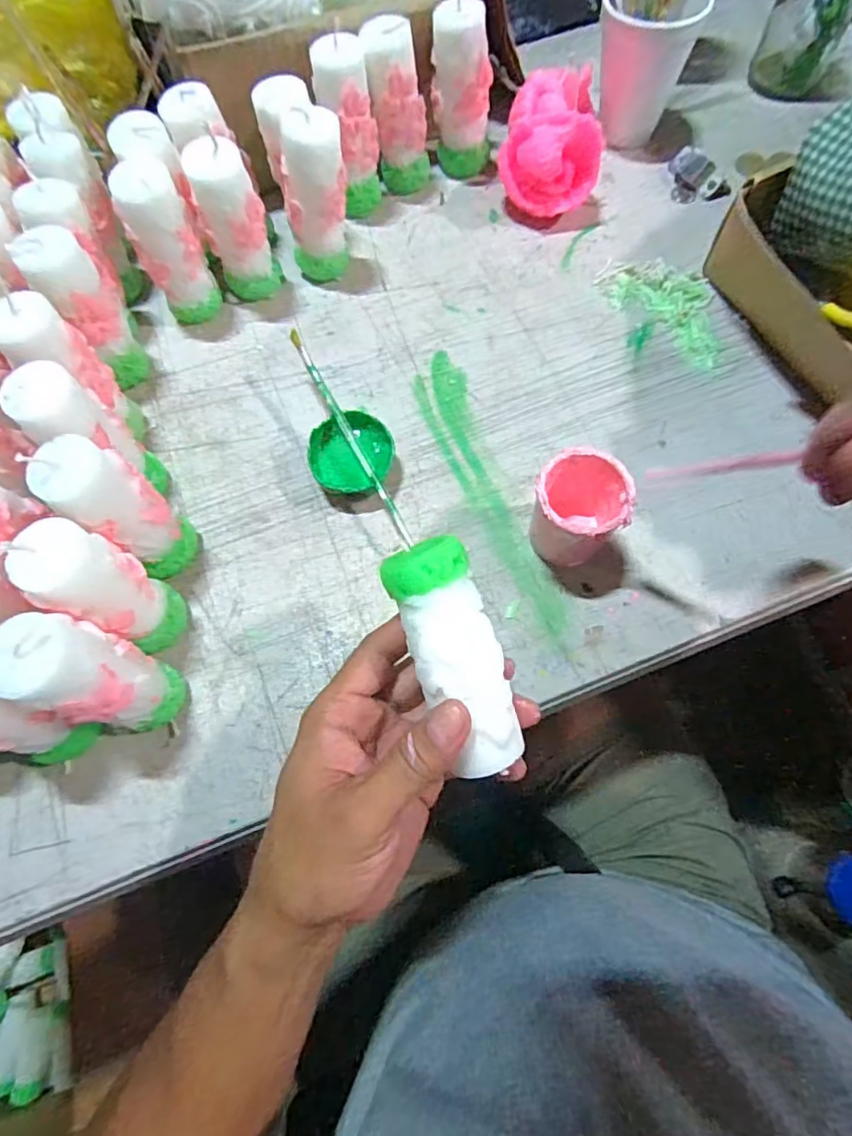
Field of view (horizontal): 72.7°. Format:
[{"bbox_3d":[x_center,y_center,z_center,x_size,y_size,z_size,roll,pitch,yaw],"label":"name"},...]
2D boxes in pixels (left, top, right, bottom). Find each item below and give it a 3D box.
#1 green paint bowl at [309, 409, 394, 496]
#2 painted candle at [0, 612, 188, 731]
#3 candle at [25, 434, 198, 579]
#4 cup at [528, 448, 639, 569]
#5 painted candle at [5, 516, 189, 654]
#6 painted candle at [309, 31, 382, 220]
[{"bbox_3d":[-0.048,-0.072,0.377,0.050,0.029,0.051,-1,68,2],"label":"green paint bowl"},{"bbox_3d":[-0.162,0.055,0.290,0.039,0.109,0.040,-1,68,2],"label":"painted candle"},{"bbox_3d":[-0.168,-0.030,0.325,0.039,0.106,0.039,-1,68,2],"label":"candle"},{"bbox_3d":[0.086,-0.030,0.335,0.049,0.066,0.048,-1,68,2],"label":"cup"},{"bbox_3d":[-0.166,0.014,0.307,0.036,0.107,0.040,11,69,6],"label":"painted candle"},{"bbox_3d":[-0.058,-0.326,0.436,0.033,0.112,0.038,42,75,16],"label":"painted candle"}]

